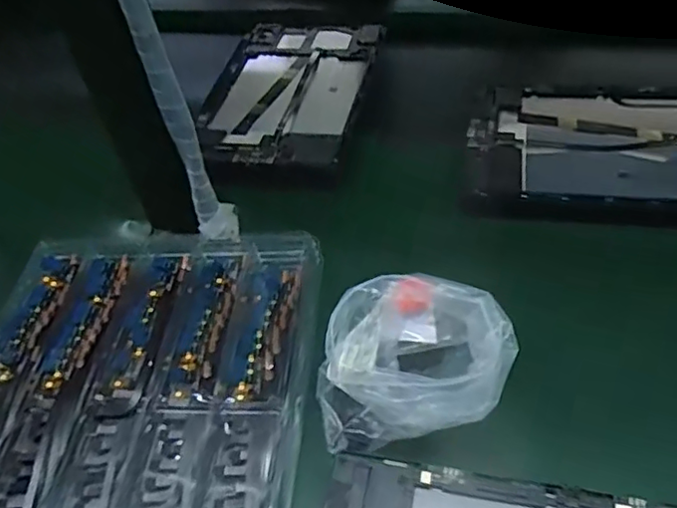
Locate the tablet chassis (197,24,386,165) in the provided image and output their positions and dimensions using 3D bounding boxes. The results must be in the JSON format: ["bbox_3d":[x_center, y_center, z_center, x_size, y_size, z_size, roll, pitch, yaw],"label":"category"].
[{"bbox_3d":[-0.049,-0.165,0.589,0.153,0.010,0.226,8,48,12],"label":"tablet chassis"}]

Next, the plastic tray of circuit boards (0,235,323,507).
[{"bbox_3d":[-0.133,0.096,0.377,0.221,0.020,0.273,2,47,6],"label":"plastic tray of circuit boards"}]

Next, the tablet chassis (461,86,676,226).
[{"bbox_3d":[0.225,-0.085,0.476,0.234,0.013,0.170,7,48,11],"label":"tablet chassis"}]

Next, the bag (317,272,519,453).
[{"bbox_3d":[0.046,0.057,0.351,0.106,0.060,0.101,3,47,7],"label":"bag"}]

